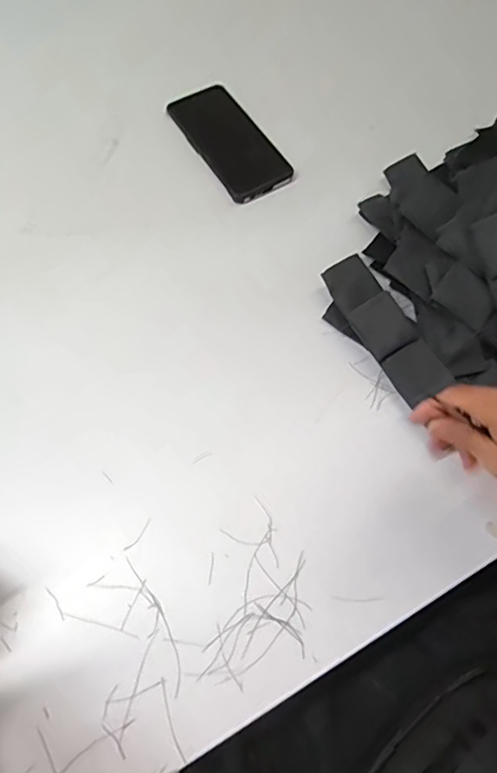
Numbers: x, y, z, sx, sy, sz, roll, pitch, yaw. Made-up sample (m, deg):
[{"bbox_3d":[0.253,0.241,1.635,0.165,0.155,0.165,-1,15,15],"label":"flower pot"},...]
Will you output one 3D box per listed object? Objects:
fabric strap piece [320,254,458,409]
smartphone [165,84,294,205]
[{"bbox_3d":[0.125,-0.056,0.502,0.044,0.026,0.151,-28,73,-13],"label":"fabric strap piece"},{"bbox_3d":[-0.023,-0.282,0.620,0.079,0.006,0.173,-30,69,-14],"label":"smartphone"}]

